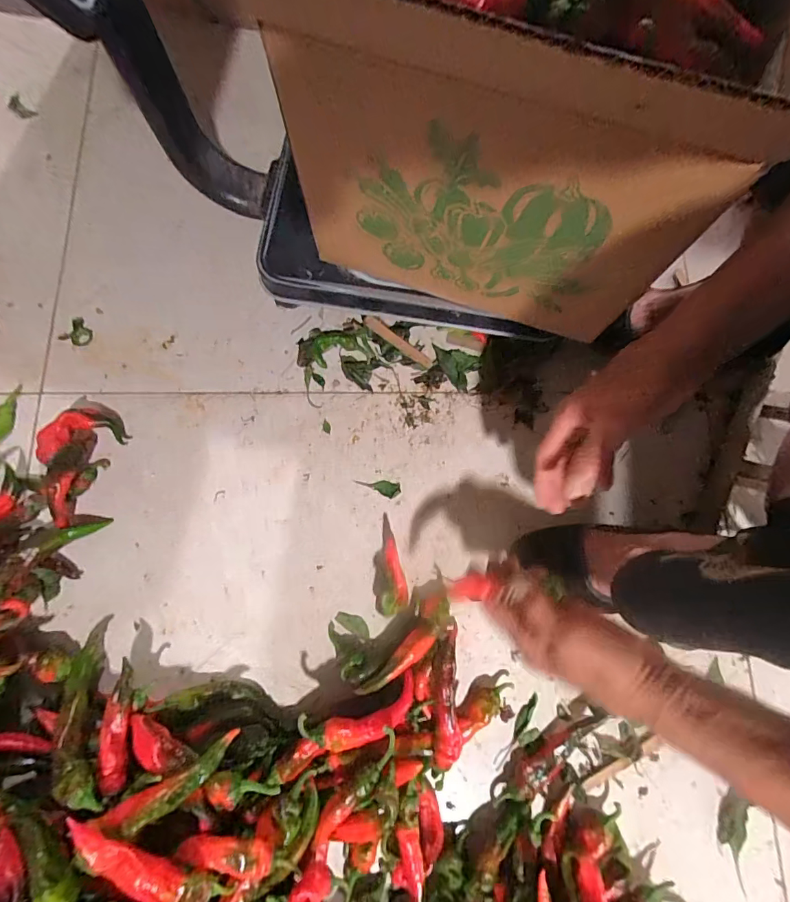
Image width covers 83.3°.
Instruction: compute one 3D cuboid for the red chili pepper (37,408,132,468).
[{"bbox_3d":[-0.343,-0.015,0.481,0.080,0.030,0.050,-33,81,-7],"label":"red chili pepper"}]

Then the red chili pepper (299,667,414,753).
[{"bbox_3d":[-0.028,0.244,0.409,0.112,0.021,0.038,-10,78,-24],"label":"red chili pepper"}]

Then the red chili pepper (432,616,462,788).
[{"bbox_3d":[0.050,0.232,0.432,0.027,0.031,0.132,4,65,0],"label":"red chili pepper"}]

